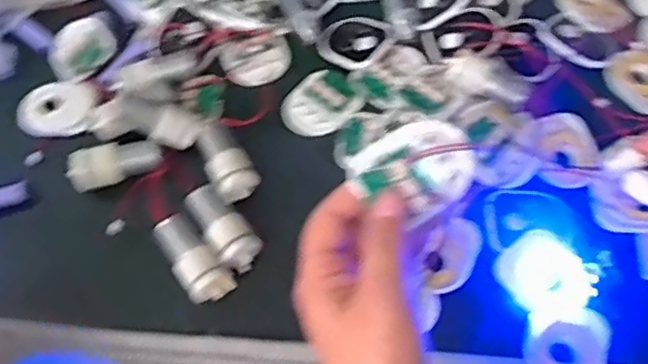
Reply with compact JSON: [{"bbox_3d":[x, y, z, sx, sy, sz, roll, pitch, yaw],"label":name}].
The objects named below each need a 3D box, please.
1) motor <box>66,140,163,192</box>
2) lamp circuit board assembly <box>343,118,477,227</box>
[{"bbox_3d":[-0.155,-0.013,0.491,0.066,0.023,0.024,-16,59,-6],"label":"motor"},{"bbox_3d":[0.047,-0.006,0.331,0.055,0.013,0.047,-37,94,-4],"label":"lamp circuit board assembly"}]

